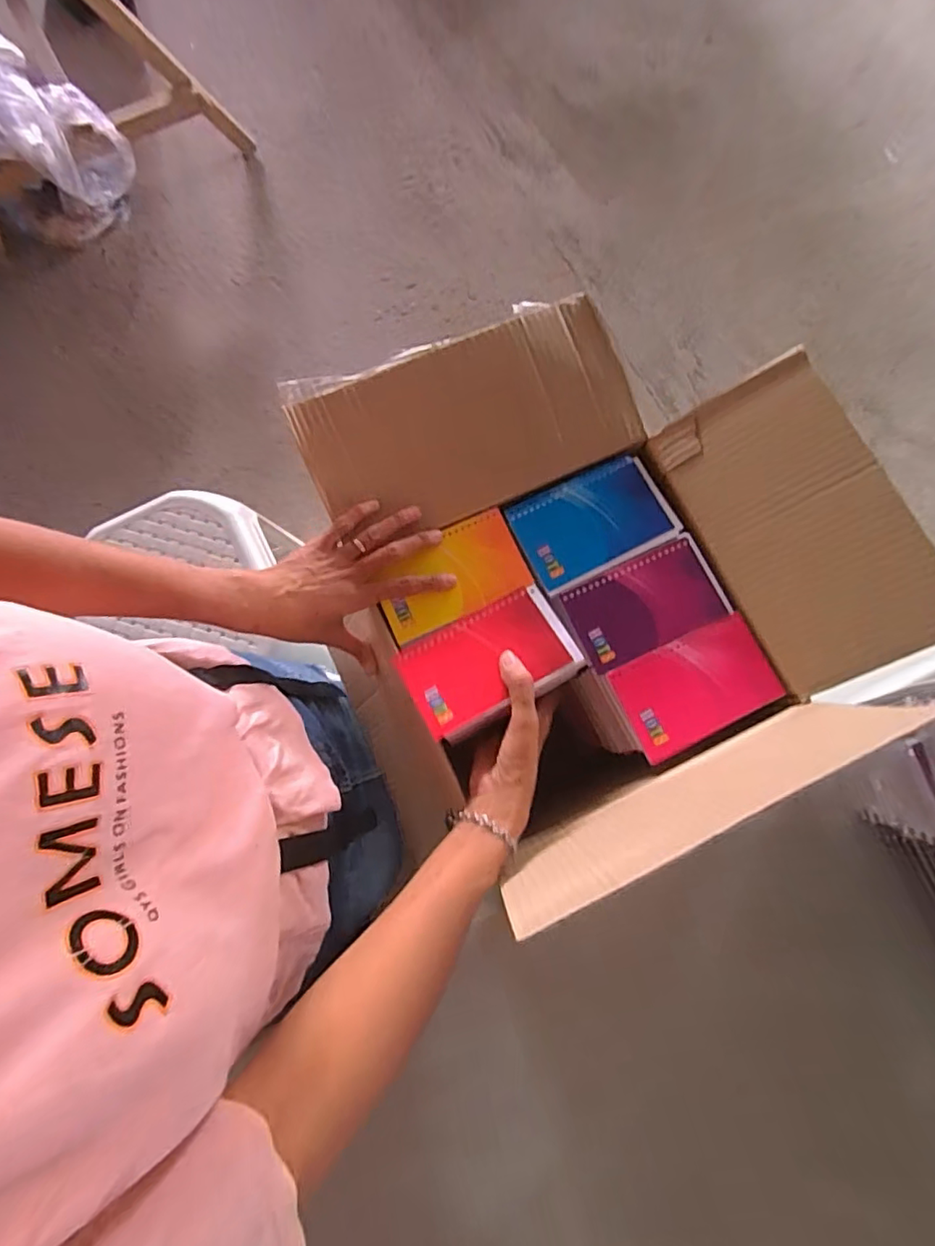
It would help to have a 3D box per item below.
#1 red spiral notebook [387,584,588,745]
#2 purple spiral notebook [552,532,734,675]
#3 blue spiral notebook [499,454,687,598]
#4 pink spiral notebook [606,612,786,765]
[{"bbox_3d":[0.018,0.033,0.479,0.140,0.018,0.087,-28,80,-6],"label":"red spiral notebook"},{"bbox_3d":[0.159,-0.017,0.512,0.138,0.005,0.082,-24,80,-6],"label":"purple spiral notebook"},{"bbox_3d":[0.116,-0.092,0.529,0.132,0.021,0.092,-26,80,-6],"label":"blue spiral notebook"},{"bbox_3d":[0.199,0.055,0.497,0.129,0.008,0.085,-25,80,-6],"label":"pink spiral notebook"}]

